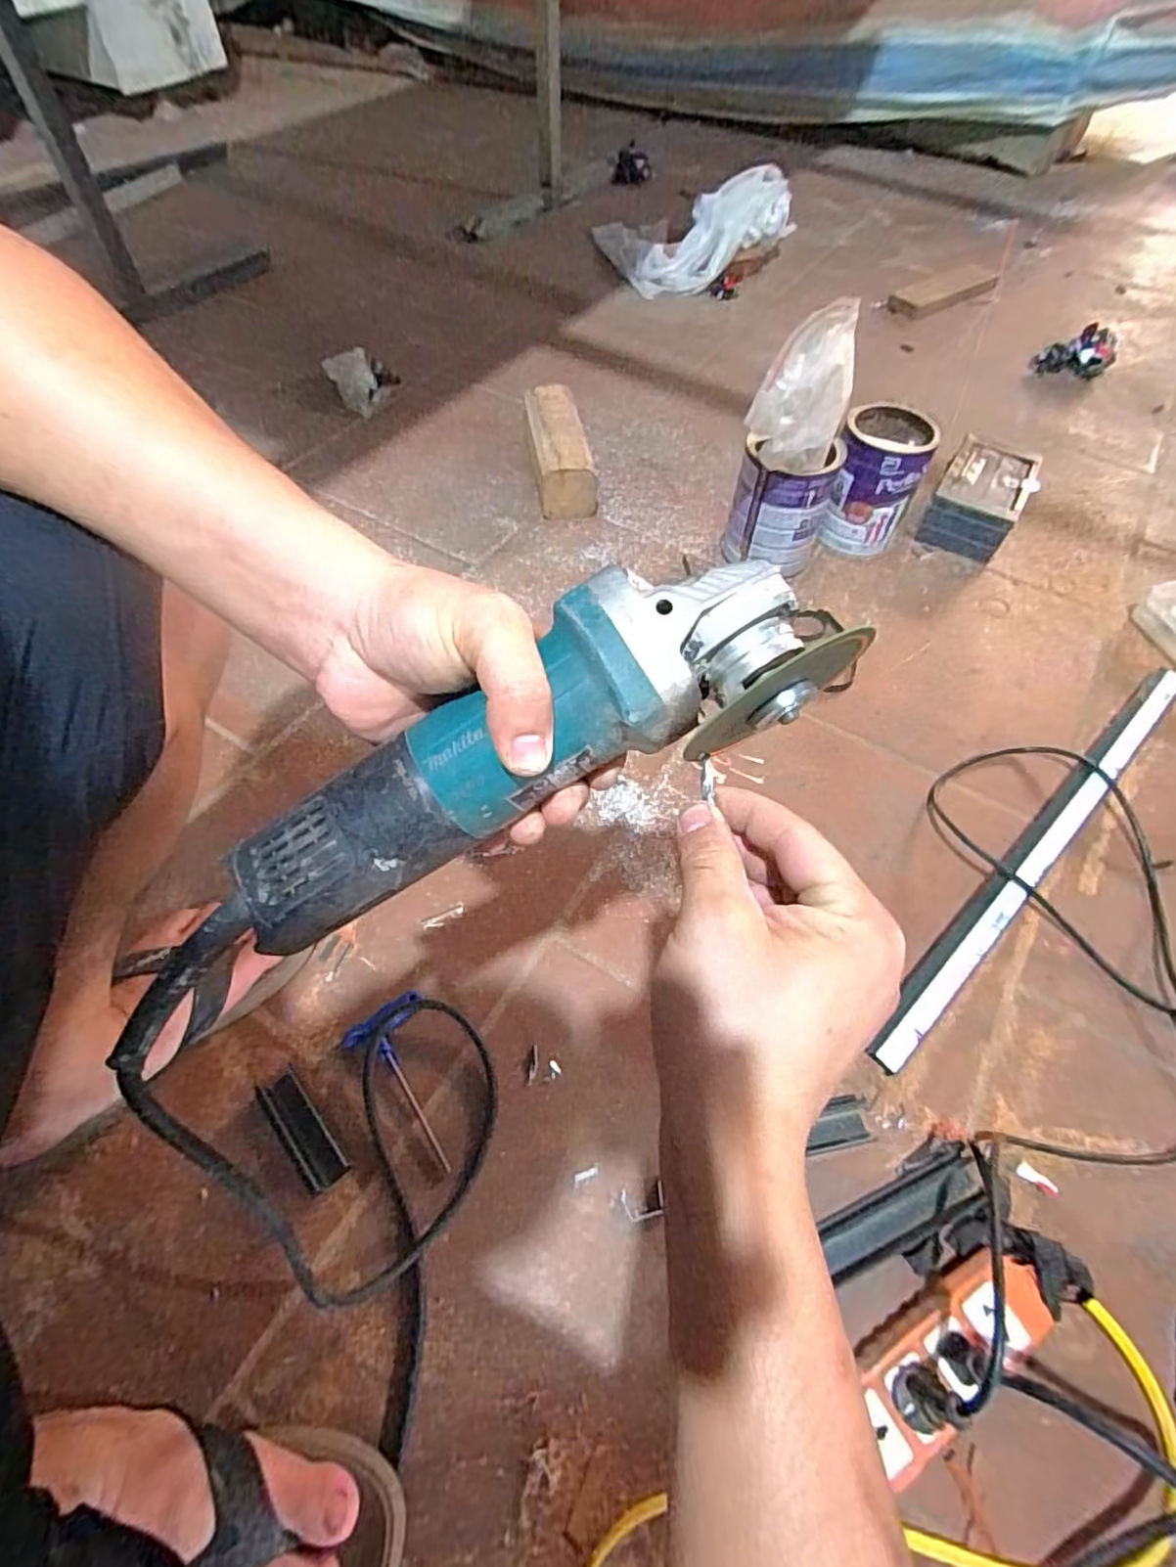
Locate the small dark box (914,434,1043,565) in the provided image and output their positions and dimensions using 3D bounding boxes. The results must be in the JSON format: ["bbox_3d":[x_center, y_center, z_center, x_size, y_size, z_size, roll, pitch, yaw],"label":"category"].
[{"bbox_3d":[0.592,-0.431,0.994,0.123,0.081,0.209,29,61,16],"label":"small dark box"}]

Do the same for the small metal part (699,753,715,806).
[{"bbox_3d":[0.052,-0.003,0.288,0.005,0.005,0.021,-3,87,-3],"label":"small metal part"}]

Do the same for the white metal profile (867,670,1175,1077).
[{"bbox_3d":[0.501,0.057,0.707,0.664,0.028,0.043,-38,65,-22],"label":"white metal profile"}]

